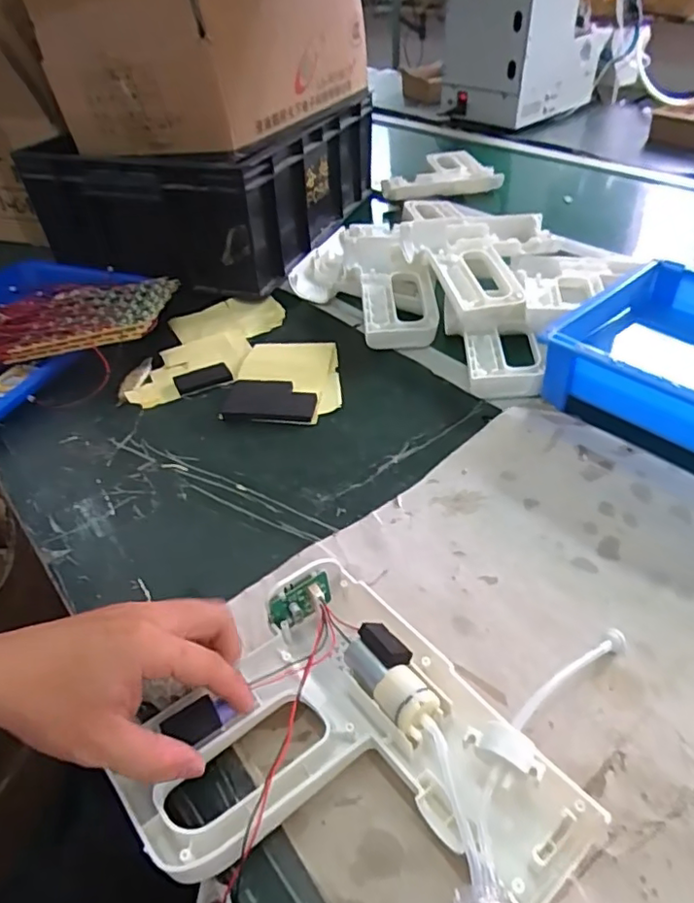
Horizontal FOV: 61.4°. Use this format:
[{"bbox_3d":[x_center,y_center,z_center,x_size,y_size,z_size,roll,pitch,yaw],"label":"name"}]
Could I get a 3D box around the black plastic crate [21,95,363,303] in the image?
[{"bbox_3d":[-0.193,-0.431,0.913,0.360,0.167,0.455,13,44,20],"label":"black plastic crate"}]

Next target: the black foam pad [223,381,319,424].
[{"bbox_3d":[-0.079,-0.053,0.607,0.098,0.006,0.063,2,42,9],"label":"black foam pad"}]

